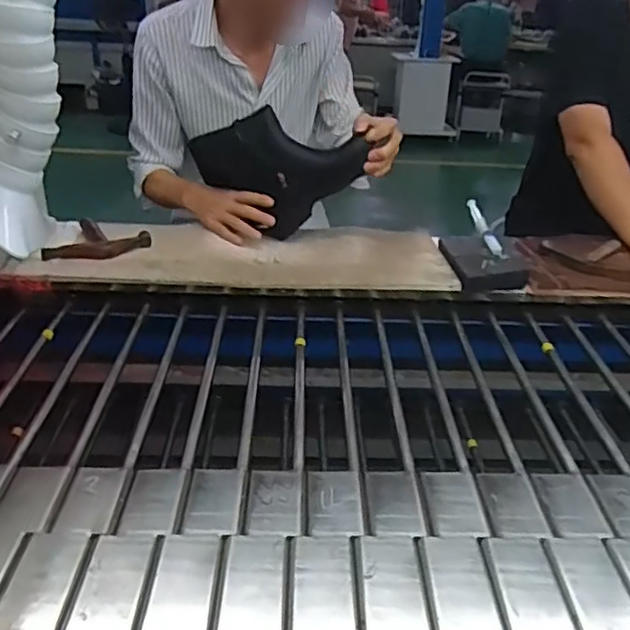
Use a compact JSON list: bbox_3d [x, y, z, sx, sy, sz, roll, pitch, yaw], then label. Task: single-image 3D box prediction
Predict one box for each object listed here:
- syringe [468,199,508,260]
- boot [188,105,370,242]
[{"bbox_3d":[0.314,-0.154,1.199,0.022,0.027,0.161,-5,49,-12],"label":"syringe"},{"bbox_3d":[-0.080,-0.247,1.186,0.337,0.215,0.056,15,31,23],"label":"boot"}]

